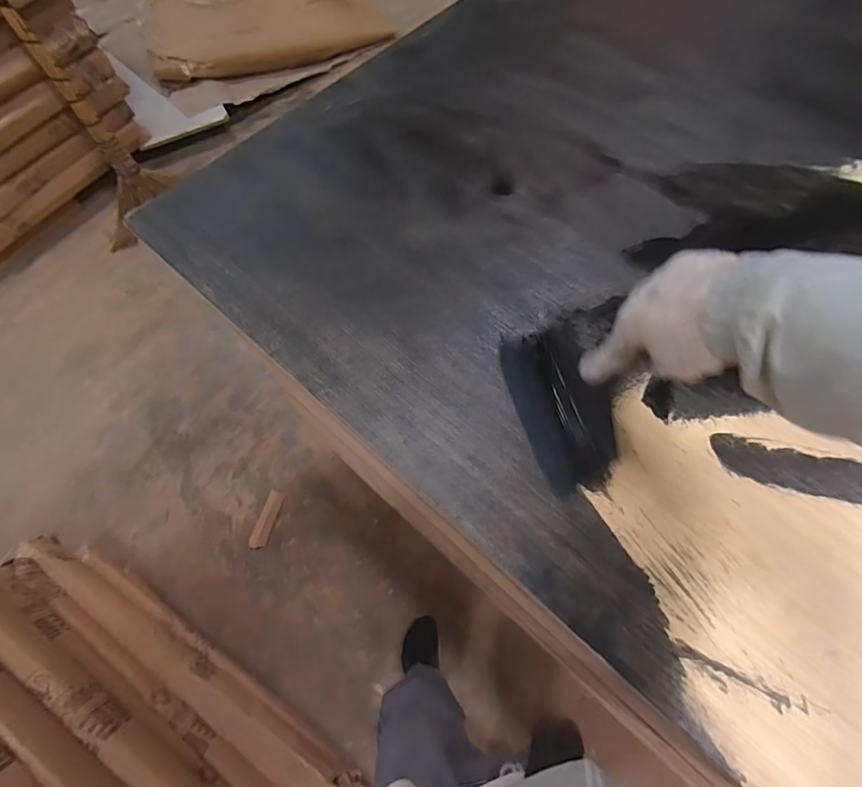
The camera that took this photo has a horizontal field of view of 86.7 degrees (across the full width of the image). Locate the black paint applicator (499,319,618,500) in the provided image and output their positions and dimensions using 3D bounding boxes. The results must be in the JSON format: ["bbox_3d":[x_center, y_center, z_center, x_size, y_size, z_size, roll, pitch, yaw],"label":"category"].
[{"bbox_3d":[0.134,0.005,0.486,0.073,0.057,0.183,-17,67,-6],"label":"black paint applicator"}]

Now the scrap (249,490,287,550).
[{"bbox_3d":[-0.506,0.389,1.414,0.054,0.021,0.178,12,67,7],"label":"scrap"}]

